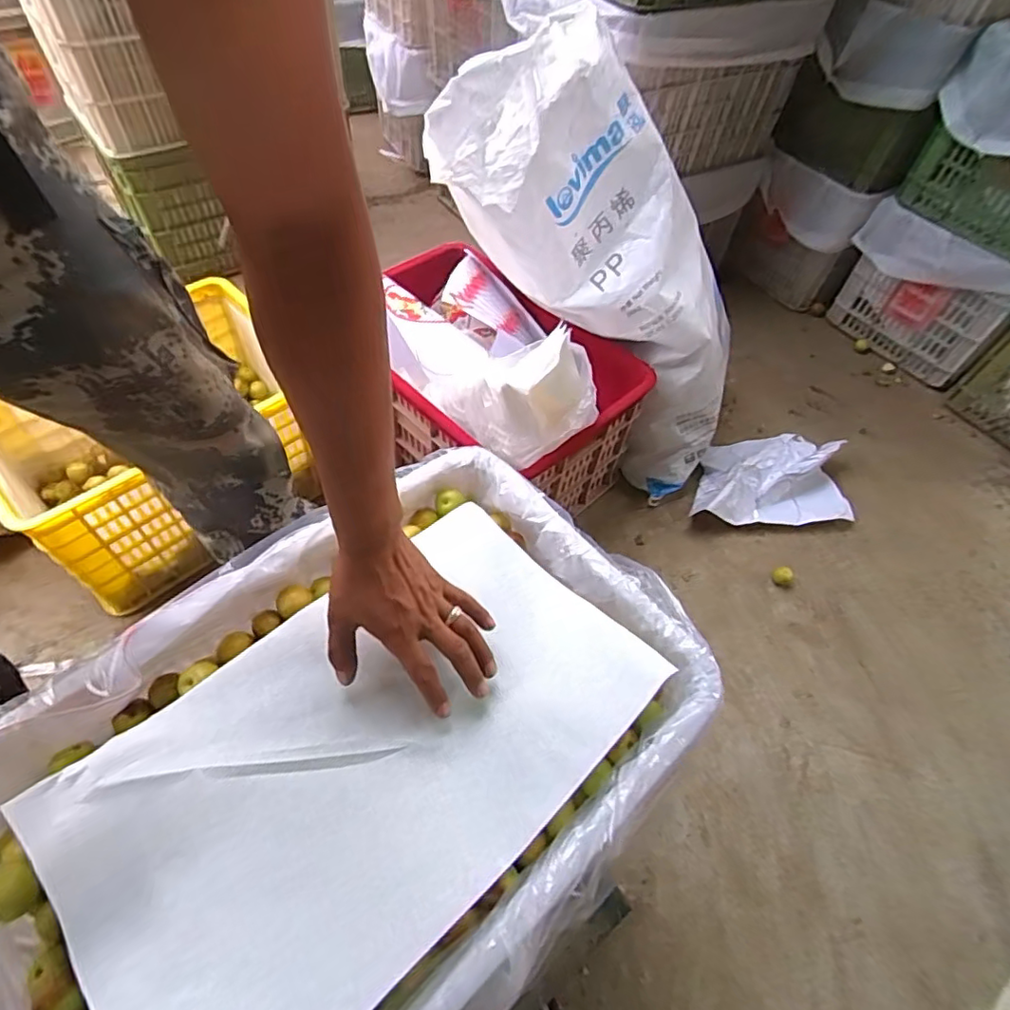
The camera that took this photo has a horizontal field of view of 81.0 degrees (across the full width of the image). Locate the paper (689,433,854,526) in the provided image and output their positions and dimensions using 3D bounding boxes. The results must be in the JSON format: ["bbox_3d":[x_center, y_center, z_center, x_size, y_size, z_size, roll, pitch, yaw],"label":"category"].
[{"bbox_3d":[0.541,-0.054,1.220,0.312,0.087,0.204,2,55,-5],"label":"paper"}]

